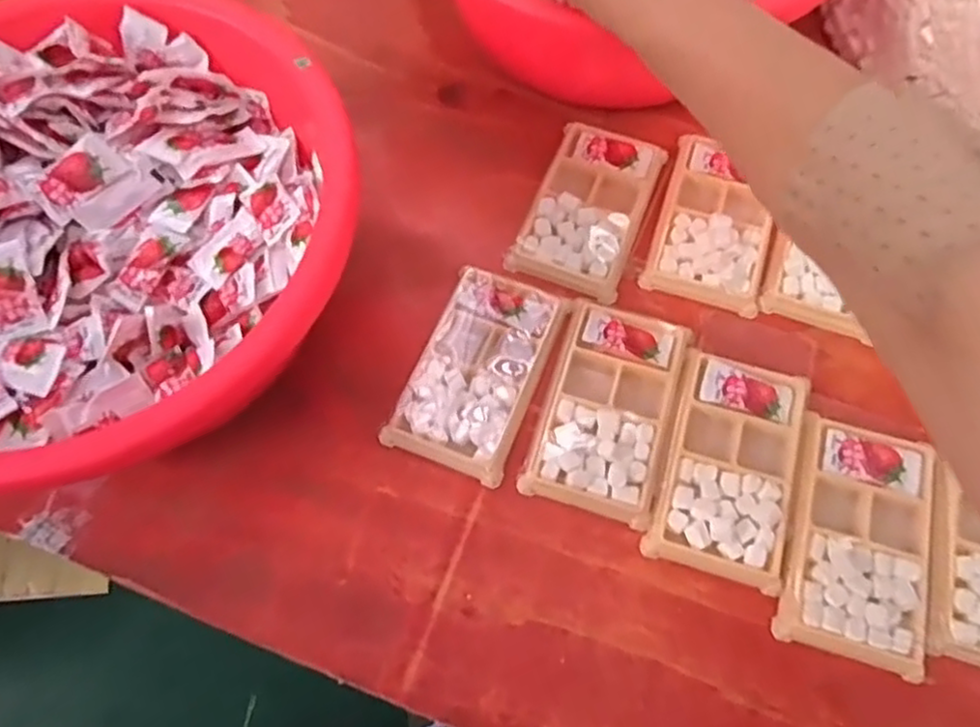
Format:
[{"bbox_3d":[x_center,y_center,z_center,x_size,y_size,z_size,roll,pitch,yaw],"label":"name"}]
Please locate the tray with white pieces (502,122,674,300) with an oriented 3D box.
[{"bbox_3d":[0.072,-0.114,0.494,0.078,0.015,0.133,20,72,8],"label":"tray with white pieces"}]

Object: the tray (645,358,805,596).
[{"bbox_3d":[0.147,0.059,0.412,0.076,0.012,0.133,17,72,7],"label":"tray"}]

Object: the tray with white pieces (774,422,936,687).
[{"bbox_3d":[0.214,0.100,0.391,0.072,0.012,0.132,16,72,7],"label":"tray with white pieces"}]

